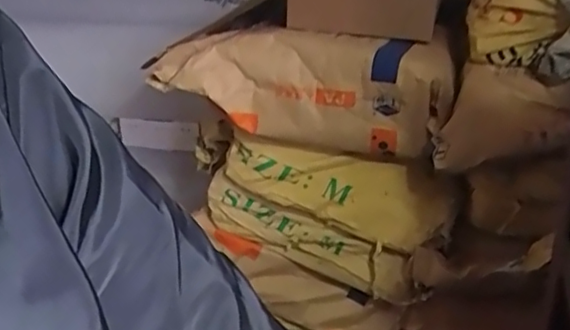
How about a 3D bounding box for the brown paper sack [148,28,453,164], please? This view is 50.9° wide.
[{"bbox_3d":[0.028,-0.131,1.063,0.510,0.182,0.178,8,25,23],"label":"brown paper sack"}]

